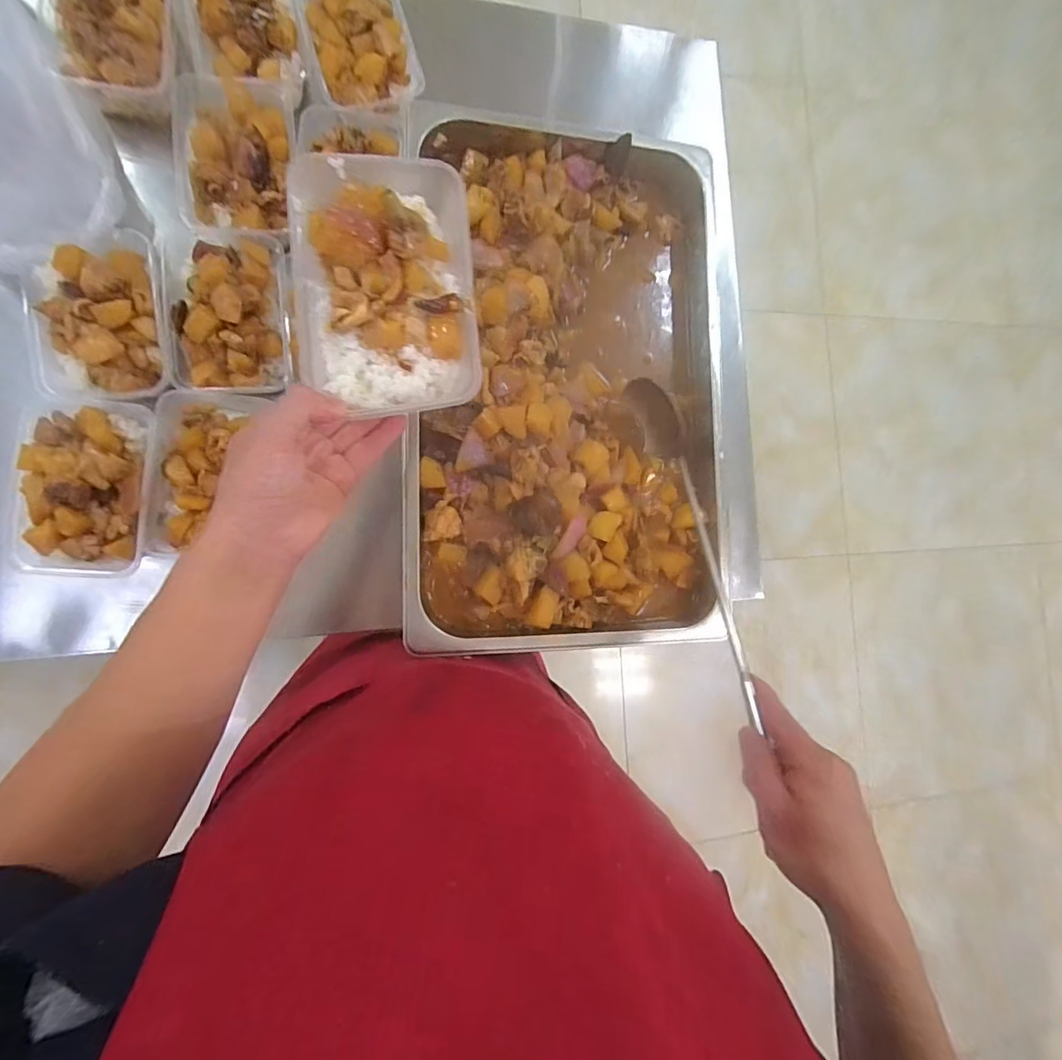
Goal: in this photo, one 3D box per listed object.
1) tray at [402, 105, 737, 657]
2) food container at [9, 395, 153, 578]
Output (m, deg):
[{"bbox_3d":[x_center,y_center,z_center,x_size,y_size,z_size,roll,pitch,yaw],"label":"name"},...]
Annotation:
[{"bbox_3d":[0.041,-0.152,0.522,0.340,0.082,0.534,-1,87,-12],"label":"tray"},{"bbox_3d":[-0.435,-0.045,0.497,0.112,0.040,0.174,4,85,-12],"label":"food container"}]

